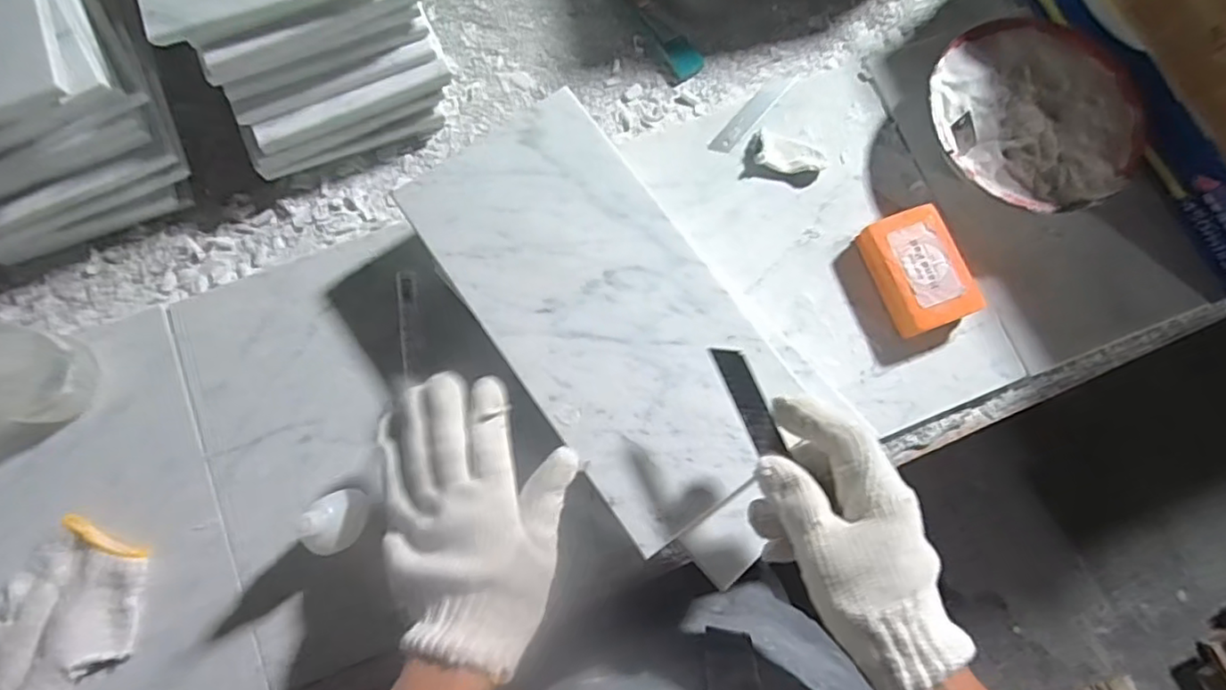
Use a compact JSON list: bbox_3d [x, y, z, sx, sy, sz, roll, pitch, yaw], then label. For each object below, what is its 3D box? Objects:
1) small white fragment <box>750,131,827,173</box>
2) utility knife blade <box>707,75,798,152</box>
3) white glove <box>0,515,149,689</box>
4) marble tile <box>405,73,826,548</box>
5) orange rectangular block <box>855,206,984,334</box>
[{"bbox_3d":[0.147,-0.158,0.532,0.064,0.009,0.031,18,77,4],"label":"small white fragment"},{"bbox_3d":[0.123,-0.204,0.550,0.020,0.004,0.104,39,79,8],"label":"utility knife blade"},{"bbox_3d":[-0.397,0.204,0.435,0.164,0.021,0.093,-43,80,-10],"label":"white glove"},{"bbox_3d":[-0.001,-0.032,0.437,0.159,0.009,0.297,-35,79,-8],"label":"marble tile"},{"bbox_3d":[0.241,-0.058,0.502,0.058,0.033,0.092,-20,77,-5],"label":"orange rectangular block"}]

